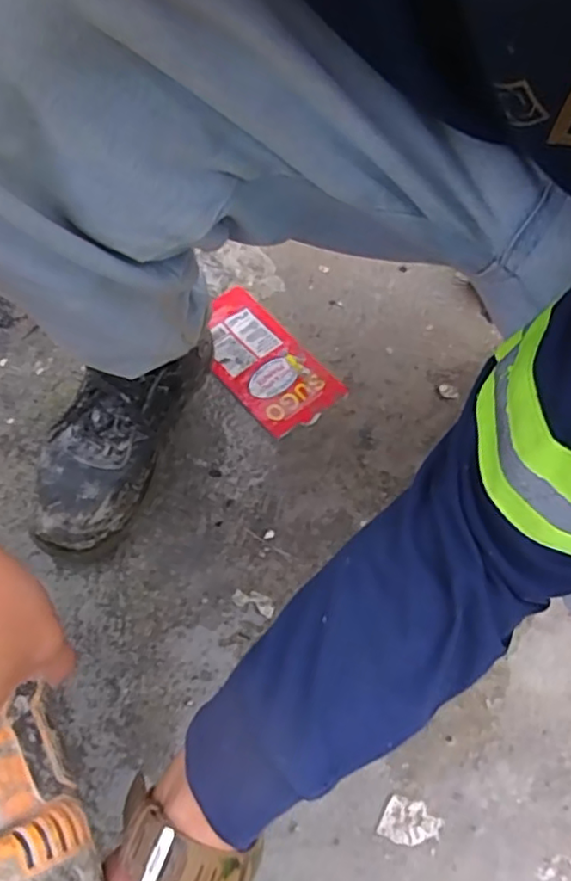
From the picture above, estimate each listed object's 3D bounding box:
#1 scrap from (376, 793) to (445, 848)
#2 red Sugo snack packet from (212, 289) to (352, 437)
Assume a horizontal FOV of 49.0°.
[{"bbox_3d":[0.103,0.317,0.520,0.047,0.004,0.035,21,63,9],"label":"scrap"},{"bbox_3d":[-0.031,-0.093,0.712,0.100,0.007,0.185,-37,69,-19],"label":"red Sugo snack packet"}]

